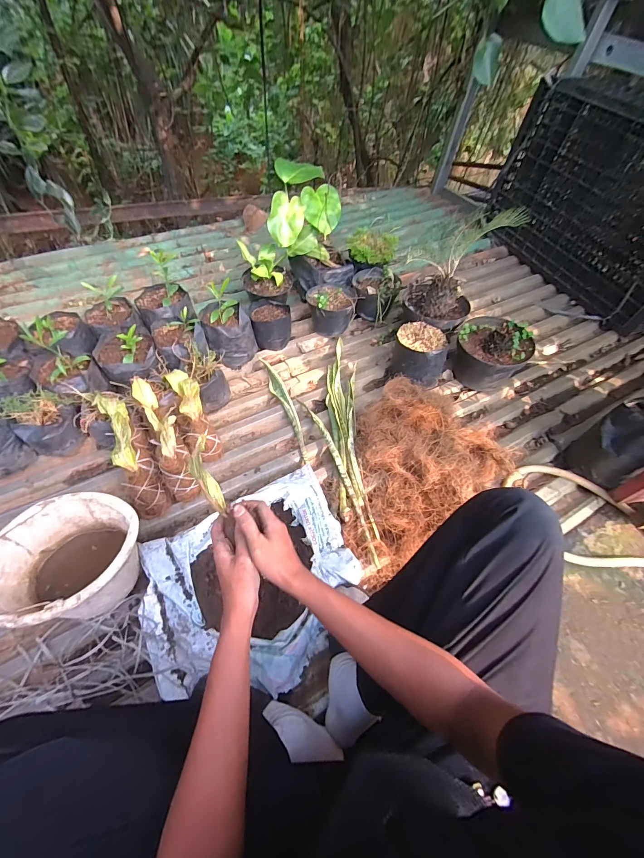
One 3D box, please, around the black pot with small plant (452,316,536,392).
[{"bbox_3d":[0.527,-0.240,1.073,0.204,0.191,0.200,3,56,-5],"label":"black pot with small plant"}]

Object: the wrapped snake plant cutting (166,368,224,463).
[{"bbox_3d":[-0.326,-0.039,0.870,0.069,0.068,0.254,-22,93,-17],"label":"wrapped snake plant cutting"}]

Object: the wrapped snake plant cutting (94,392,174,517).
[{"bbox_3d":[-0.453,0.050,0.804,0.075,0.100,0.328,-24,89,-18],"label":"wrapped snake plant cutting"}]

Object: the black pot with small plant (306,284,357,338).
[{"bbox_3d":[0.029,-0.419,1.196,0.165,0.139,0.167,3,56,-5],"label":"black pot with small plant"}]

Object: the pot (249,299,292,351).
[{"bbox_3d":[-0.169,-0.347,1.154,0.130,0.118,0.127,3,56,-5],"label":"pot"}]

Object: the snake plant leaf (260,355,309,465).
[{"bbox_3d":[-0.102,-0.068,1.004,0.041,0.032,0.377,-19,59,-16],"label":"snake plant leaf"}]

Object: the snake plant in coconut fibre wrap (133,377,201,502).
[{"bbox_3d":[-0.376,0.013,0.817,0.070,0.080,0.327,-23,81,-18],"label":"snake plant in coconut fibre wrap"}]

